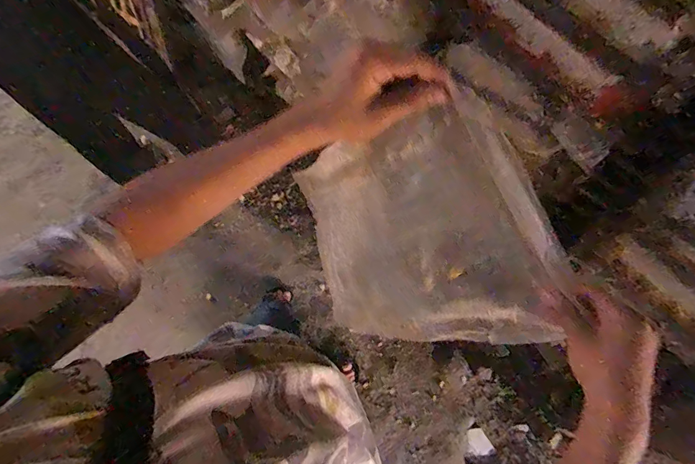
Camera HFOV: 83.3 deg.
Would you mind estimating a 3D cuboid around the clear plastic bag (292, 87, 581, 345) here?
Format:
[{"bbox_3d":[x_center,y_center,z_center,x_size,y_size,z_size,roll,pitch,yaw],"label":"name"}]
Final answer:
[{"bbox_3d":[0.054,0.023,0.556,0.063,0.483,0.295,-38,101,-26],"label":"clear plastic bag"}]

